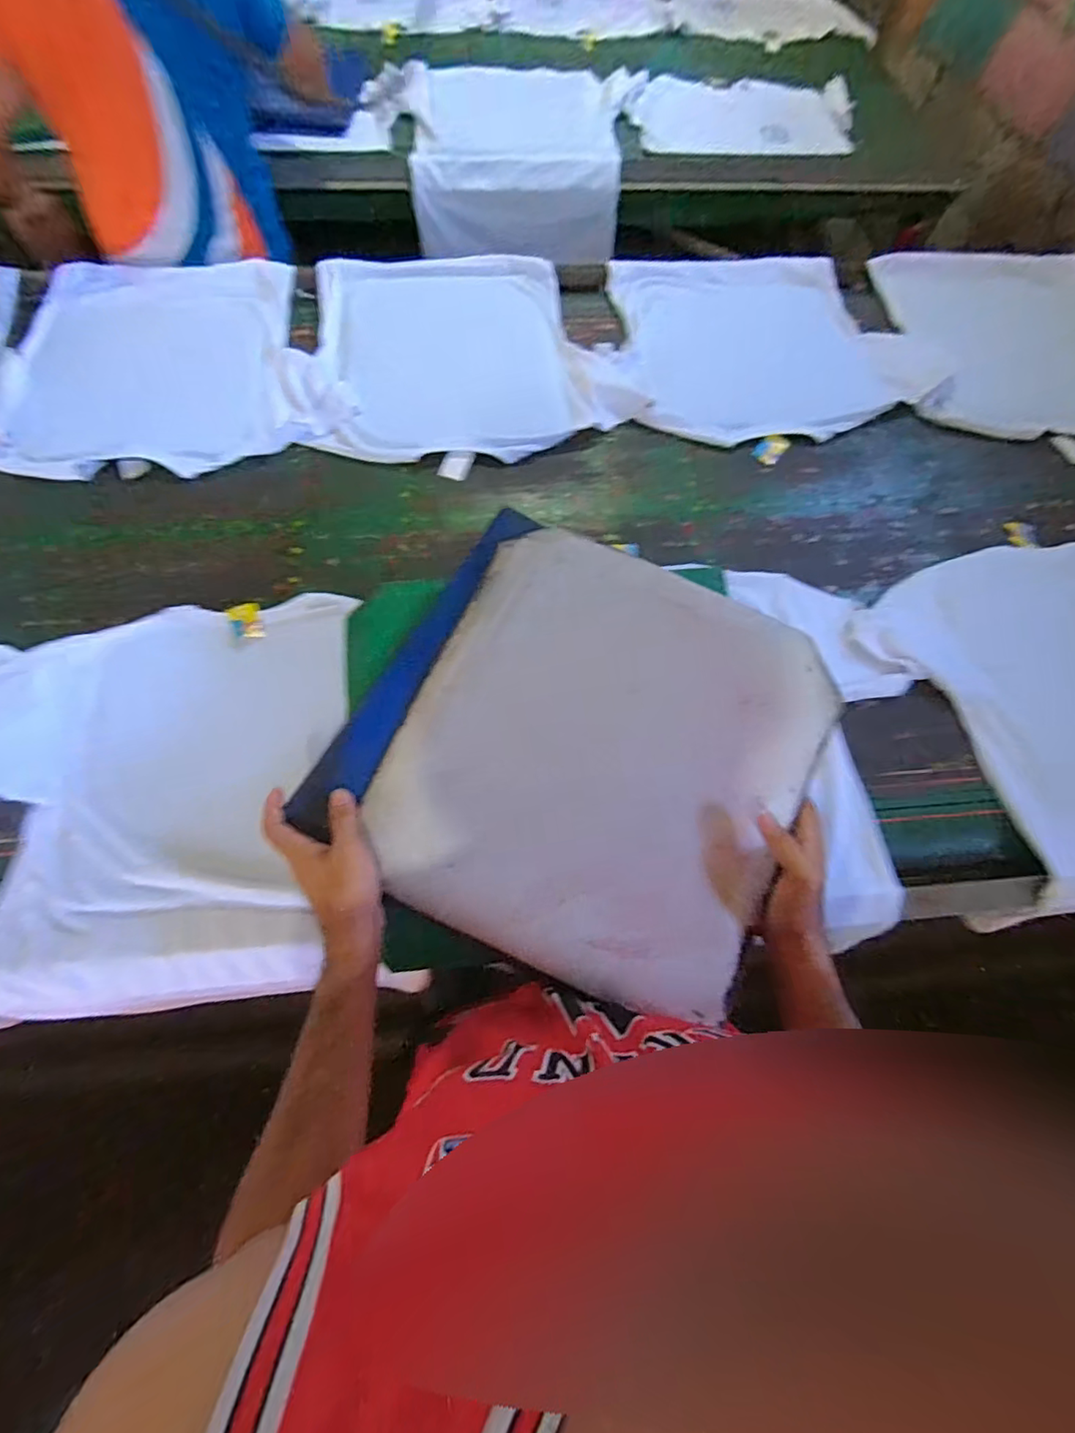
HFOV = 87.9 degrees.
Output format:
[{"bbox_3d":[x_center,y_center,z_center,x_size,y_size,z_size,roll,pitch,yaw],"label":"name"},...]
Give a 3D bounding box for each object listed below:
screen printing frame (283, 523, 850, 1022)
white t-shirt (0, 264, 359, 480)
[{"bbox_3d":[0.047,0.029,0.541,0.415,0.027,0.387,27,81,2],"label":"screen printing frame"},{"bbox_3d":[-0.655,-0.634,1.001,0.576,0.031,0.459,-10,76,-7],"label":"white t-shirt"}]

